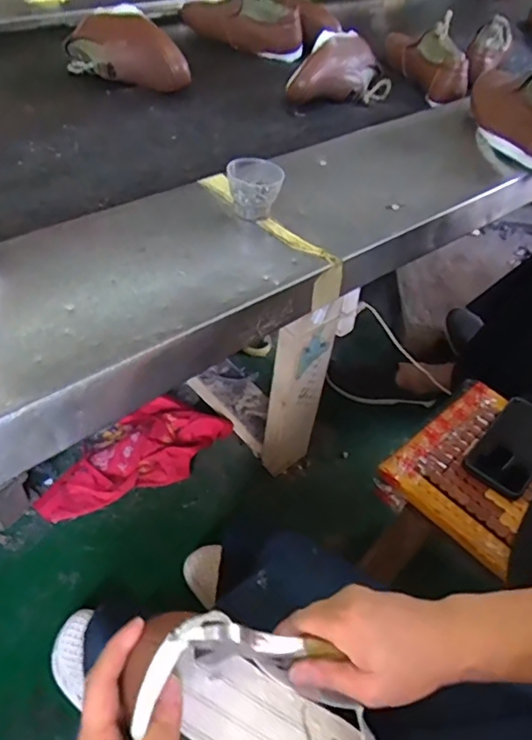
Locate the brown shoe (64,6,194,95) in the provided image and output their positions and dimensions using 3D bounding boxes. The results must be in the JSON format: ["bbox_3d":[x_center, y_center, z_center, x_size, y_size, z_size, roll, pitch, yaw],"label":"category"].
[{"bbox_3d":[-0.258,-0.561,0.969,0.266,0.103,0.087,35,53,24],"label":"brown shoe"}]

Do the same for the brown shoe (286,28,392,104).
[{"bbox_3d":[0.145,-0.542,1.004,0.085,0.113,0.245,31,51,21],"label":"brown shoe"}]

